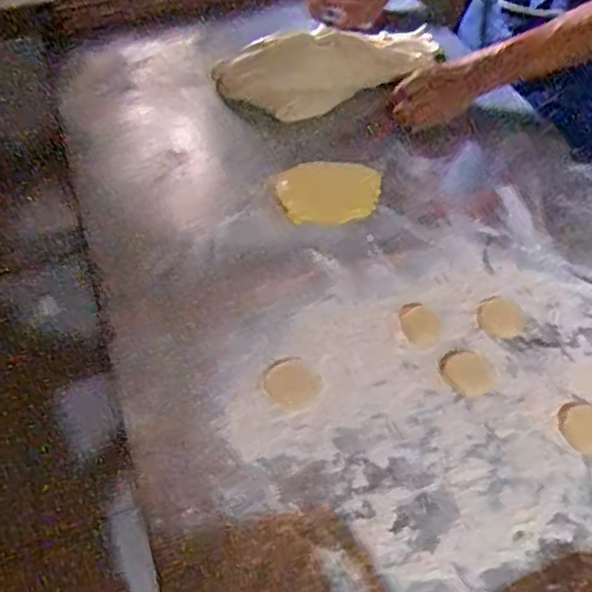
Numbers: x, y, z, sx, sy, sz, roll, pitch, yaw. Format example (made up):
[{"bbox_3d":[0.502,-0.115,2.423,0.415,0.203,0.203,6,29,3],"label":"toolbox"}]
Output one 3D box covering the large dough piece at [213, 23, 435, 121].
[{"bbox_3d":[0.051,-0.354,0.968,0.360,0.108,0.070,-16,50,-13],"label":"large dough piece"}]

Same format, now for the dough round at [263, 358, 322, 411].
[{"bbox_3d":[-0.004,0.087,0.625,0.049,0.004,0.058,-27,54,-21],"label":"dough round"}]

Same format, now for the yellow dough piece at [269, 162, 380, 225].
[{"bbox_3d":[0.039,-0.131,0.787,0.129,0.014,0.109,-2,51,0],"label":"yellow dough piece"}]

